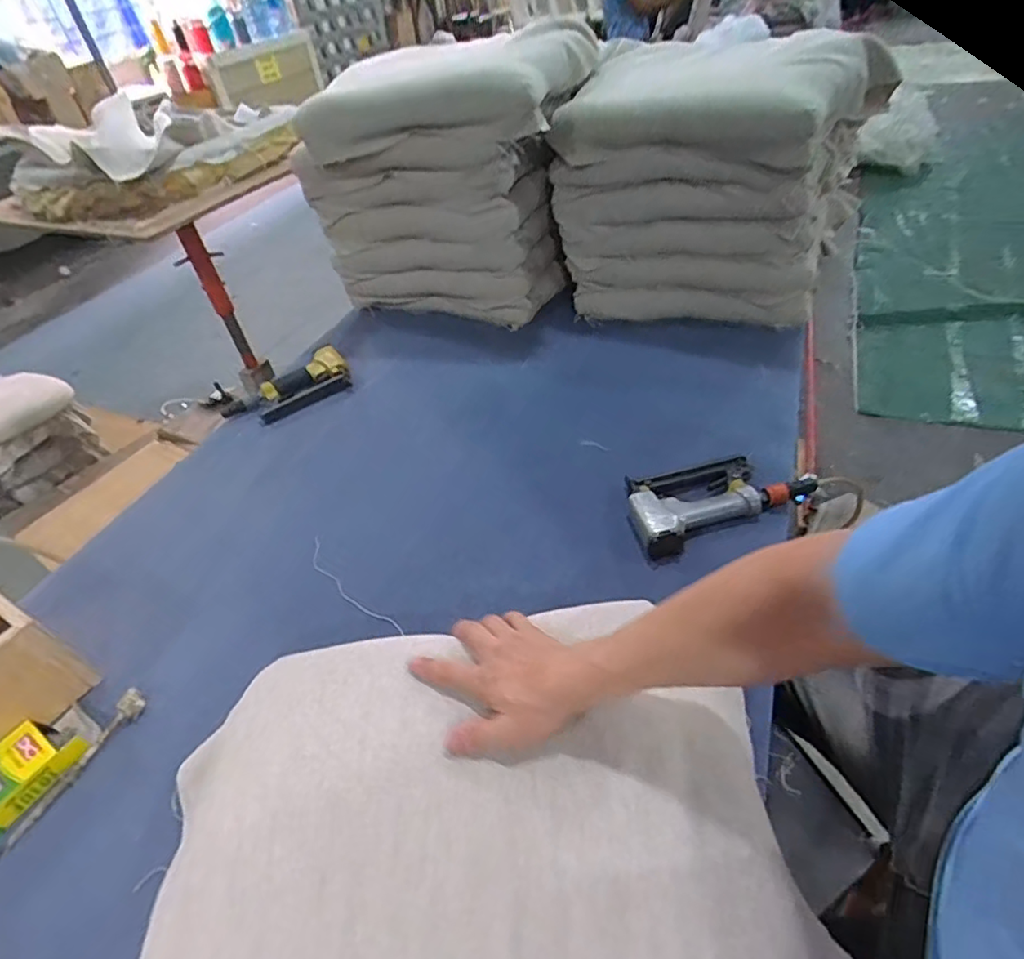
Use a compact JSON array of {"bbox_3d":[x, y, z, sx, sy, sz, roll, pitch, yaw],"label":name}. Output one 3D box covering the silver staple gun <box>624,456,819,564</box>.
[{"bbox_3d":[0.288,0.027,0.819,0.263,0.042,0.132,-15,44,-6],"label":"silver staple gun"}]

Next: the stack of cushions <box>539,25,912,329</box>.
[{"bbox_3d":[0.409,-0.603,1.175,0.507,0.417,0.484,21,51,28],"label":"stack of cushions"}]

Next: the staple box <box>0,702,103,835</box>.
[{"bbox_3d":[-0.540,0.316,0.634,0.082,0.033,0.148,20,50,27],"label":"staple box"}]

